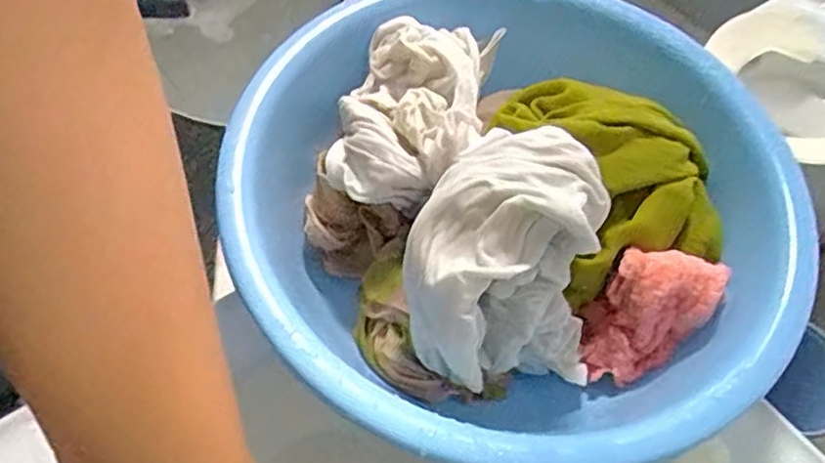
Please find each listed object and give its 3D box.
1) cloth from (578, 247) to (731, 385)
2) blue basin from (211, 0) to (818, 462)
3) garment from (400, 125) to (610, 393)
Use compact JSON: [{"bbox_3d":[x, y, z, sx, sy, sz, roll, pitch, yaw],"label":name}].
[{"bbox_3d":[0.140,0.051,0.427,0.059,0.096,0.026,31,25,6],"label":"cloth"},{"bbox_3d":[0.059,-0.012,0.429,0.312,0.141,0.326,2,54,-3],"label":"blue basin"},{"bbox_3d":[0.052,0.022,0.385,0.105,0.125,0.111,2,54,-3],"label":"garment"}]

